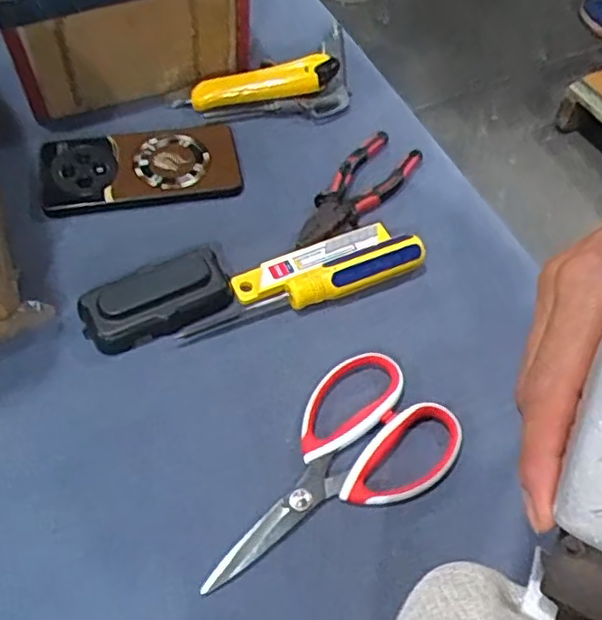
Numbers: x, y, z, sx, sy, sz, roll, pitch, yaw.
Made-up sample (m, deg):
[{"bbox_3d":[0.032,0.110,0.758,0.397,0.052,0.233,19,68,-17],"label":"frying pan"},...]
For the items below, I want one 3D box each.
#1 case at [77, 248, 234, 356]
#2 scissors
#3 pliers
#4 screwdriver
[{"bbox_3d":[-0.106,-0.008,0.491,0.106,0.033,0.050,-27,62,-16],"label":"case"},{"bbox_3d":[0.017,0.110,0.433,0.097,0.013,0.186,39,65,21],"label":"scissors"},{"bbox_3d":[0.048,-0.103,0.572,0.053,0.012,0.150,32,63,18],"label":"pliers"},{"bbox_3d":[0.005,-0.014,0.505,0.193,0.025,0.031,-23,61,-14],"label":"screwdriver"}]

